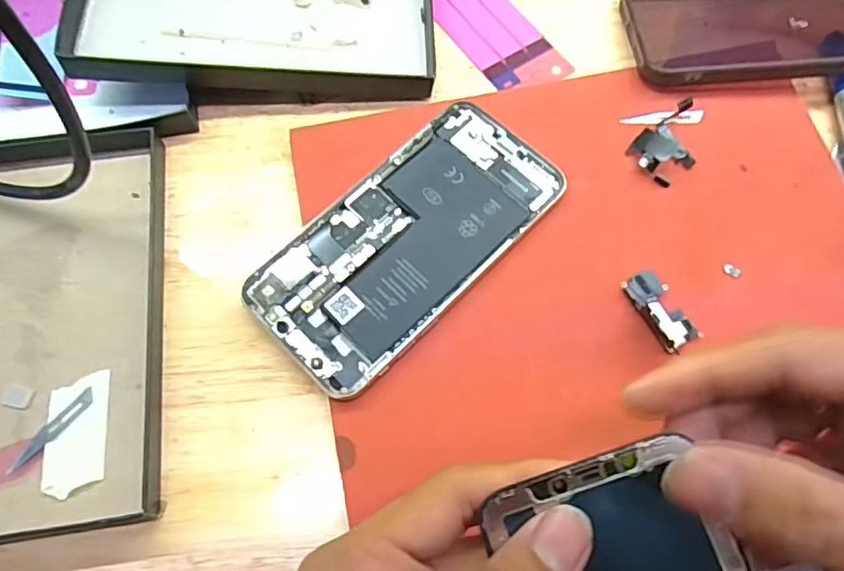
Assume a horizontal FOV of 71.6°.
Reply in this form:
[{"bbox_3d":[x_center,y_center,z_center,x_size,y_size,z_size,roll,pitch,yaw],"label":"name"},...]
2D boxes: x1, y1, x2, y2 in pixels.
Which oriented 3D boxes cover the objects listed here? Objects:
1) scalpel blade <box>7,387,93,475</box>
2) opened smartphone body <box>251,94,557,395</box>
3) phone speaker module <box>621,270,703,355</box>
[{"bbox_3d":[-0.149,0.058,0.235,0.007,0.004,0.040,37,76,12],"label":"scalpel blade"},{"bbox_3d":[-0.006,-0.021,0.259,0.140,0.011,0.069,-43,76,-13],"label":"opened smartphone body"},{"bbox_3d":[0.100,0.010,0.247,0.017,0.004,0.035,-27,73,-8],"label":"phone speaker module"}]

